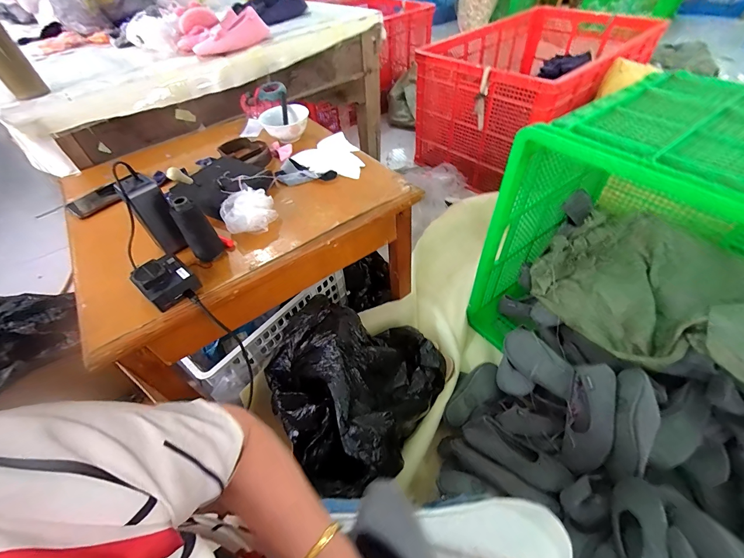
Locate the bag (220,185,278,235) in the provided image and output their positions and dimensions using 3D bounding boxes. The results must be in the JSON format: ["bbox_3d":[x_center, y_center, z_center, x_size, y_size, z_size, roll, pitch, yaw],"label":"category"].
[{"bbox_3d":[-0.227,-0.123,0.605,0.094,0.053,0.080,-18,50,-11],"label":"bag"}]

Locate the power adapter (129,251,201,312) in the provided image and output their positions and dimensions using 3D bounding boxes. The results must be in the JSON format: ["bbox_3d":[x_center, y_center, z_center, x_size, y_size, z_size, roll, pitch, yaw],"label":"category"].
[{"bbox_3d":[-0.322,0.003,0.511,0.084,0.046,0.072,33,59,29],"label":"power adapter"}]

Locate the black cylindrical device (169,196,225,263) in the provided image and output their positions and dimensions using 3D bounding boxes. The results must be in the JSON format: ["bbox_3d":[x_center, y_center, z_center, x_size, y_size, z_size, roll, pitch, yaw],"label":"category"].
[{"bbox_3d":[-0.287,-0.081,0.538,0.045,0.117,0.045,-3,49,3],"label":"black cylindrical device"}]

